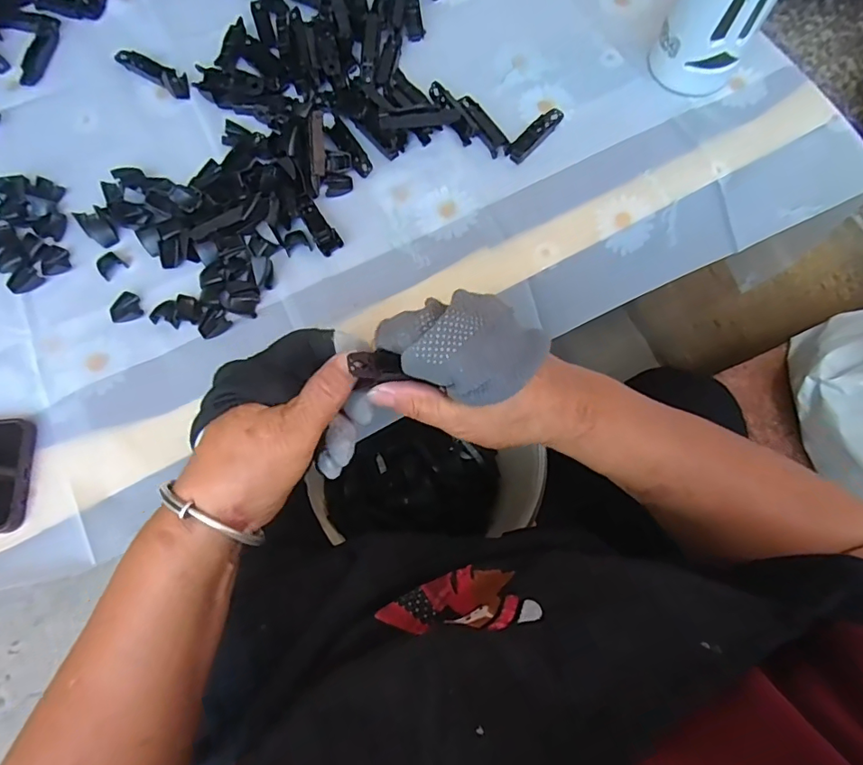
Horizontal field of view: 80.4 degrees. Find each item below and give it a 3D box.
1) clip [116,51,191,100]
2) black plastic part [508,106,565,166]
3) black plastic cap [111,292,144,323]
[{"bbox_3d":[-0.251,-0.281,0.457,0.086,0.011,0.018,32,76,10],"label":"clip"},{"bbox_3d":[0.090,-0.212,0.433,0.017,0.005,0.069,40,77,12],"label":"black plastic part"},{"bbox_3d":[-0.234,-0.057,0.390,0.024,0.006,0.021,-14,73,-4],"label":"black plastic cap"}]

